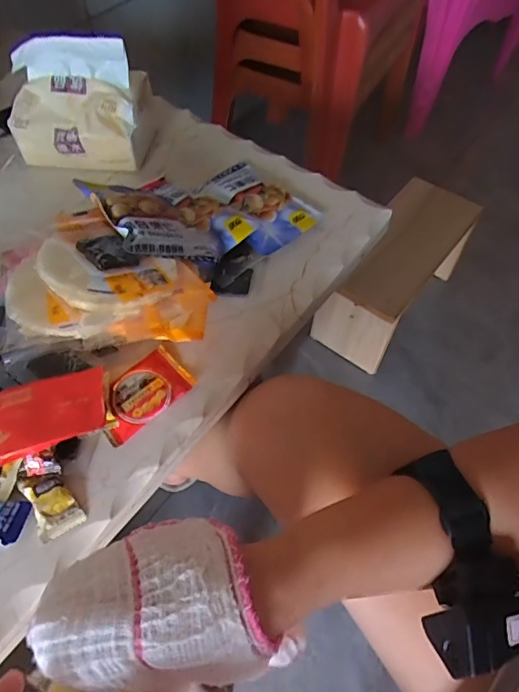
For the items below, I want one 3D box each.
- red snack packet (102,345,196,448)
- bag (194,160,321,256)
[{"bbox_3d":[-0.094,0.037,0.375,0.078,0.010,0.047,-40,65,-22],"label":"red snack packet"},{"bbox_3d":[-0.008,-0.146,0.484,0.122,0.030,0.087,39,65,22],"label":"bag"}]

